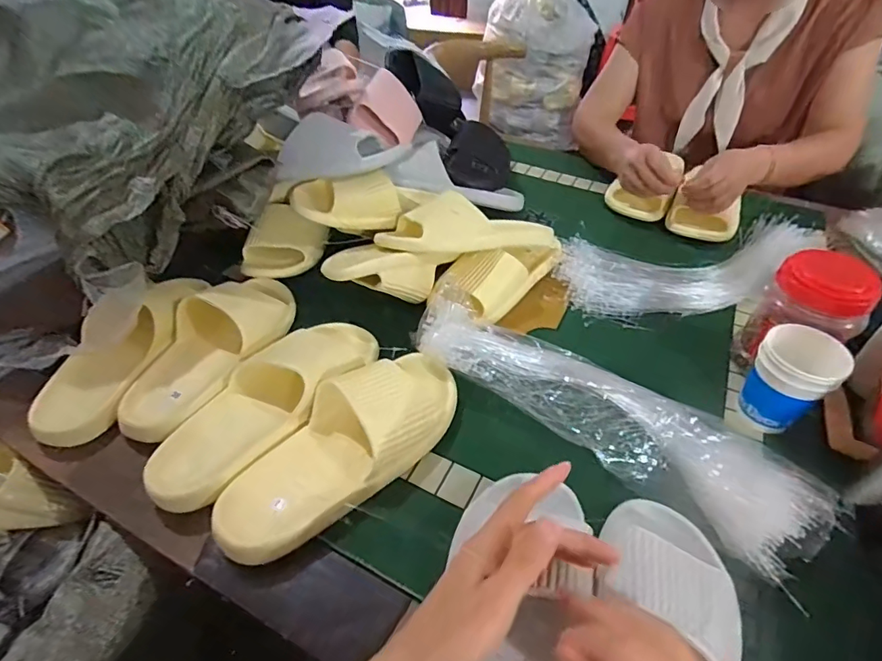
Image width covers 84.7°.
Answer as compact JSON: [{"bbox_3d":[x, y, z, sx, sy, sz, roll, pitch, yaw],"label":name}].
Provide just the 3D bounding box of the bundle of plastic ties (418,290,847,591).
[{"bbox_3d":[0.155,0.072,0.487,0.408,0.037,0.108,30,51,28],"label":"bundle of plastic ties"}]

